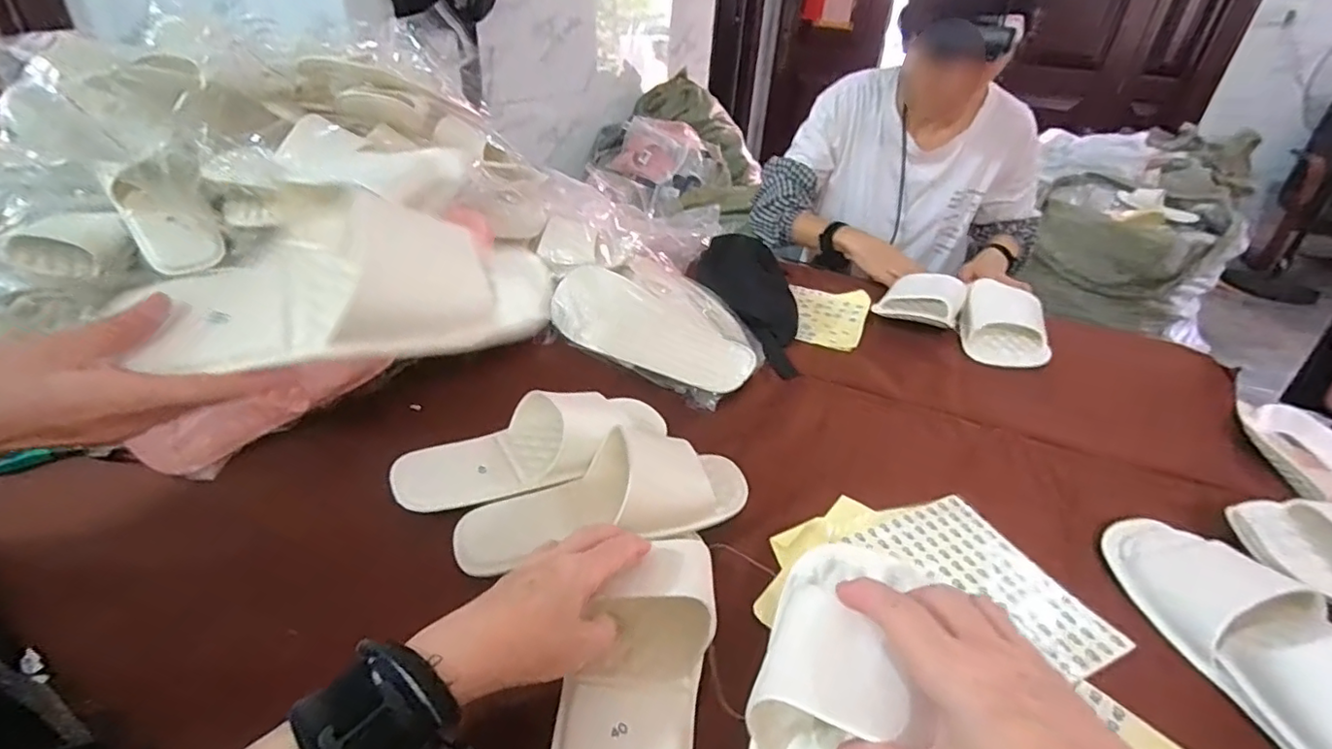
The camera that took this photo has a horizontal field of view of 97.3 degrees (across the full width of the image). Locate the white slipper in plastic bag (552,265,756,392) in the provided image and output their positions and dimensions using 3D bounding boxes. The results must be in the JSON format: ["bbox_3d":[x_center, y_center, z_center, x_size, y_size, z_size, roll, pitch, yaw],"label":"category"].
[{"bbox_3d":[-0.024,-0.053,0.706,0.269,0.059,0.101,24,38,28],"label":"white slipper in plastic bag"}]

